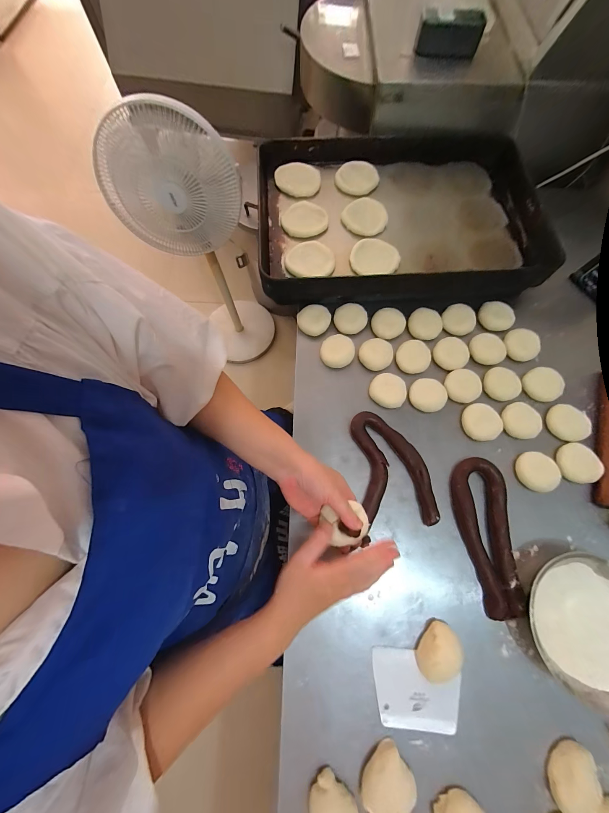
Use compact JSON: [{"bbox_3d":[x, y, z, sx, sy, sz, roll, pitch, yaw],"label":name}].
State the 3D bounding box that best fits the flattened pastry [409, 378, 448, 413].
[{"bbox_3d":[0.235,-0.022,0.546,0.062,0.020,0.063,0,71,-1],"label":"flattened pastry"}]

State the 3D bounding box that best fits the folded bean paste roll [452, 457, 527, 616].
[{"bbox_3d":[0.302,0.209,0.474,0.081,0.024,0.237,-1,71,-1],"label":"folded bean paste roll"}]

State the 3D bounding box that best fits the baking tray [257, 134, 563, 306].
[{"bbox_3d":[0.200,-0.431,0.642,0.596,0.076,0.413,-3,71,-2],"label":"baking tray"}]

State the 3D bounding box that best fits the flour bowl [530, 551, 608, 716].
[{"bbox_3d":[0.424,0.323,0.425,0.175,0.047,0.184,0,71,-1],"label":"flour bowl"}]

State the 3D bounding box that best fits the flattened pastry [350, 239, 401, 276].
[{"bbox_3d":[0.148,-0.312,0.601,0.100,0.006,0.084,-2,78,-1],"label":"flattened pastry"}]

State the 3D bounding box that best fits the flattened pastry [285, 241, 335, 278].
[{"bbox_3d":[0.013,-0.302,0.587,0.096,0.015,0.075,8,71,2],"label":"flattened pastry"}]

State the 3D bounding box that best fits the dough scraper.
[{"bbox_3d":[0.164,0.413,0.417,0.123,0.011,0.092,2,67,5],"label":"dough scraper"}]

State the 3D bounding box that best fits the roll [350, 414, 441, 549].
[{"bbox_3d":[0.153,0.114,0.507,0.120,0.027,0.212,-5,71,-3],"label":"roll"}]

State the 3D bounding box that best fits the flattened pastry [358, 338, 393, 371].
[{"bbox_3d":[0.145,-0.106,0.579,0.064,0.015,0.072,31,74,9],"label":"flattened pastry"}]

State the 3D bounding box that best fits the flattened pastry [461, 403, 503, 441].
[{"bbox_3d":[0.328,0.029,0.532,0.066,0.015,0.067,-1,71,-1],"label":"flattened pastry"}]

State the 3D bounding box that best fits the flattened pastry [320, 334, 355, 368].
[{"bbox_3d":[0.066,-0.112,0.577,0.065,0.026,0.065,0,71,-1],"label":"flattened pastry"}]

